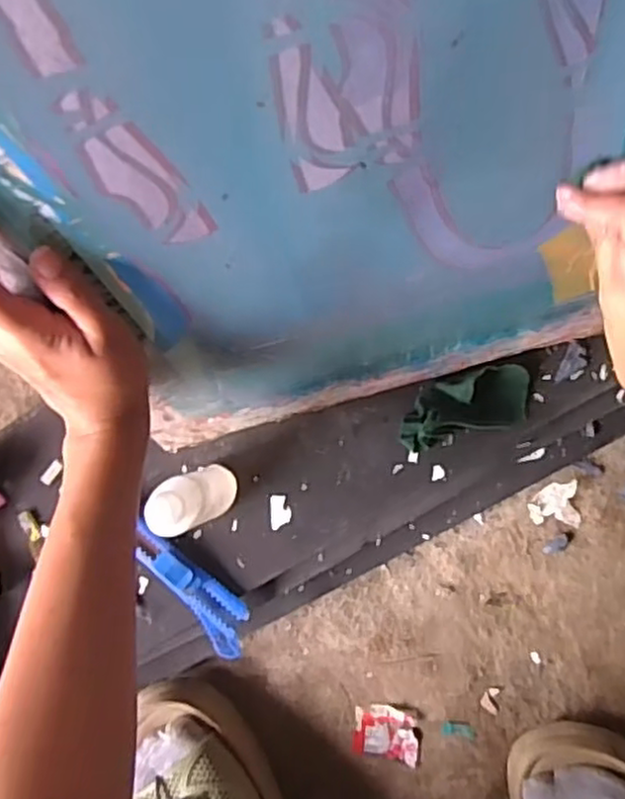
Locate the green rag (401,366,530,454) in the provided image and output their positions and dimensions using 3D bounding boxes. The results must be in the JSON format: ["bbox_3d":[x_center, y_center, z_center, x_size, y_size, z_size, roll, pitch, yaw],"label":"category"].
[{"bbox_3d":[0.098,0.005,0.455,0.084,0.017,0.039,-15,87,8],"label":"green rag"}]

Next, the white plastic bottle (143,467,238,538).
[{"bbox_3d":[-0.071,0.060,0.439,0.031,0.097,0.031,0,89,8],"label":"white plastic bottle"}]

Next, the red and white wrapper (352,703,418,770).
[{"bbox_3d":[0.055,0.248,0.526,0.047,0.004,0.040,4,90,8],"label":"red and white wrapper"}]

